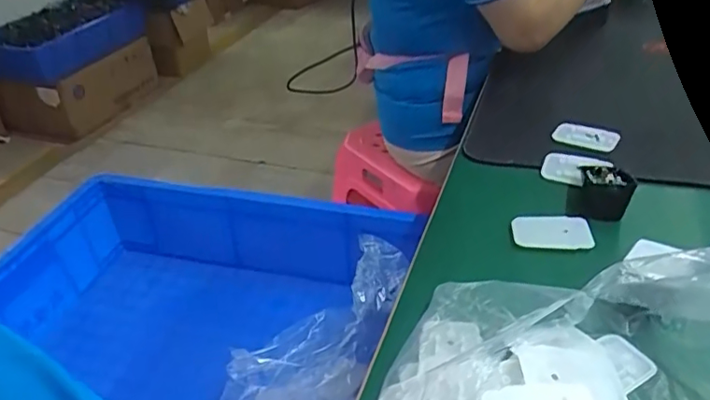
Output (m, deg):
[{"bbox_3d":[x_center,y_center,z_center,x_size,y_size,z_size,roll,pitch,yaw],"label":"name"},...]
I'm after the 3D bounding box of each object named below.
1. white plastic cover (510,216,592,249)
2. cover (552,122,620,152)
[{"bbox_3d":[0.183,0.030,0.523,0.069,0.008,0.044,-1,35,5],"label":"white plastic cover"},{"bbox_3d":[0.272,-0.075,0.666,0.071,0.010,0.044,16,40,26],"label":"cover"}]

